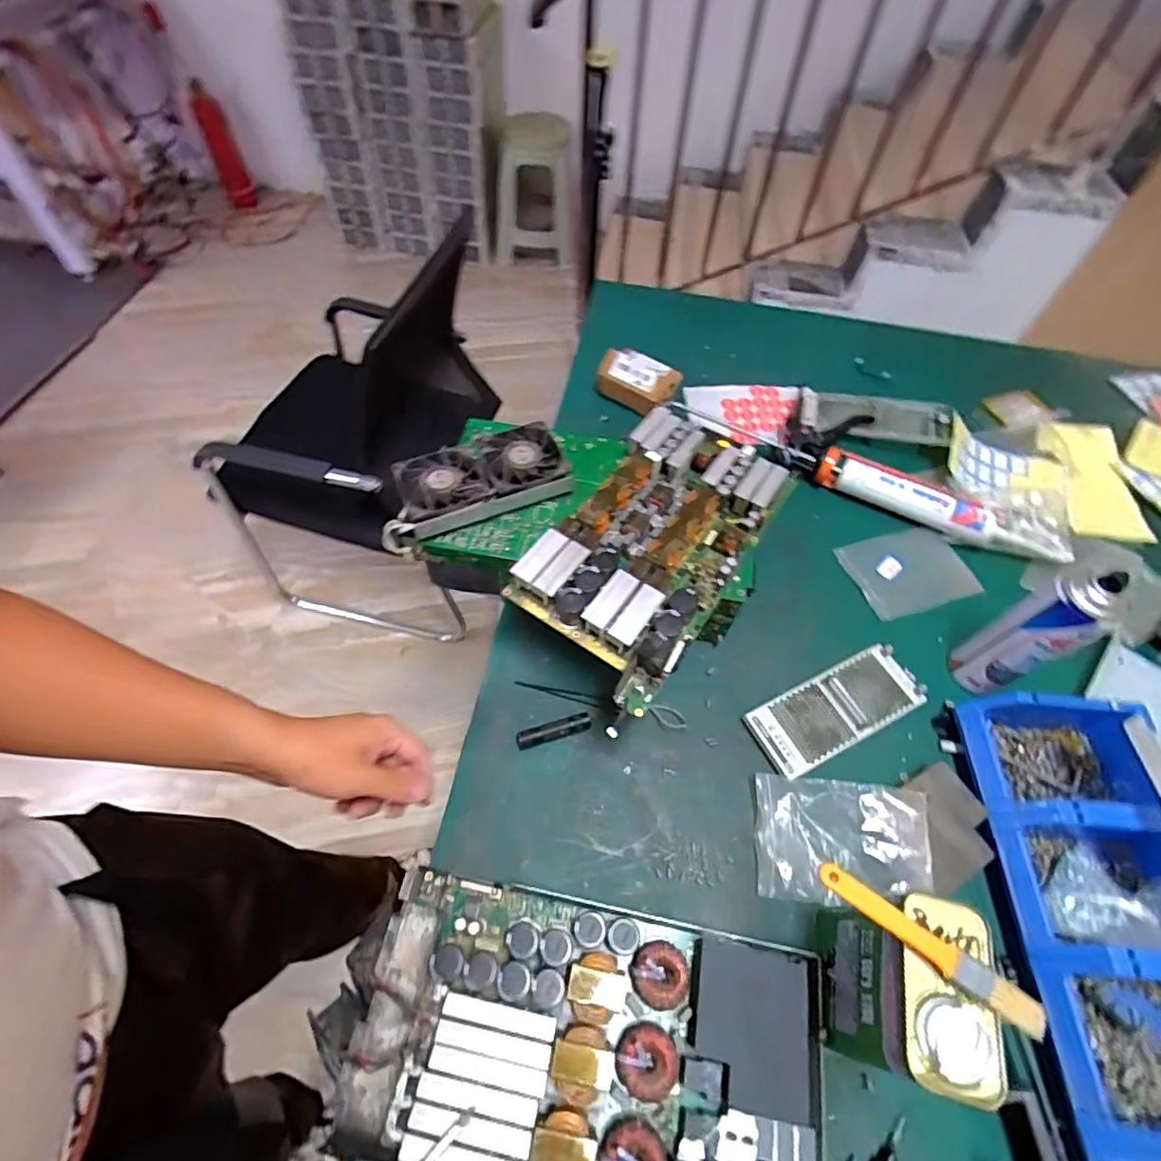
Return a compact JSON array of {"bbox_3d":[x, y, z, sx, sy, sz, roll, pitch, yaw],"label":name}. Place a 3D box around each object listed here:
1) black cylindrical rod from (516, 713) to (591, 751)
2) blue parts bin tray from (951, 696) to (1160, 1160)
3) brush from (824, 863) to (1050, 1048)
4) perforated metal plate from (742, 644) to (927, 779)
[{"bbox_3d":[-0.030,0.173,0.657,0.086,0.015,0.018,-14,60,-12],"label":"black cylindrical rod"},{"bbox_3d":[0.507,0.401,0.486,0.204,0.081,0.608,7,58,1],"label":"blue parts bin tray"},{"bbox_3d":[0.247,0.258,0.408,0.156,0.010,0.022,33,62,16],"label":"brush"},{"bbox_3d":[0.308,0.150,0.678,0.226,0.011,0.082,-22,62,-16],"label":"perforated metal plate"}]

